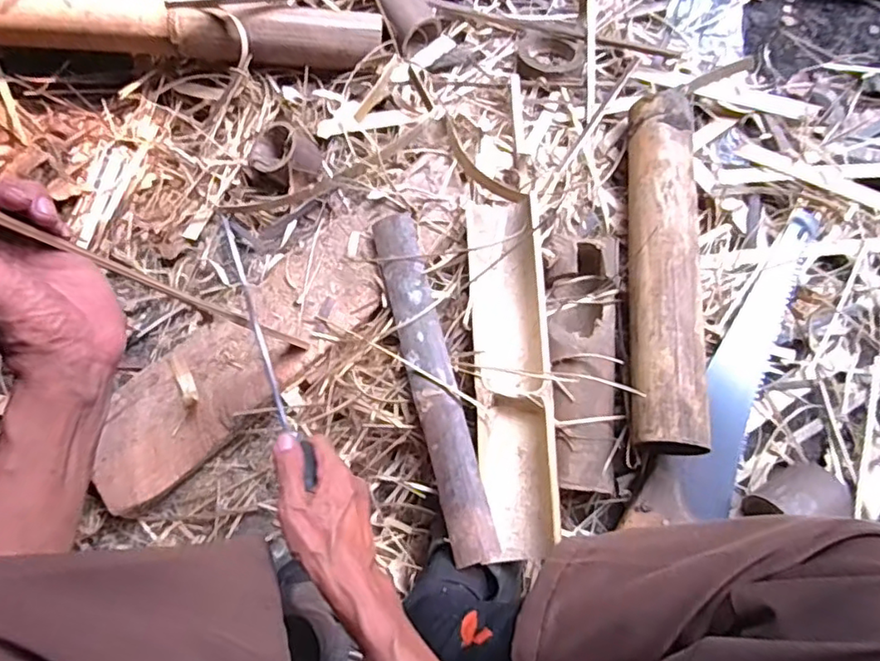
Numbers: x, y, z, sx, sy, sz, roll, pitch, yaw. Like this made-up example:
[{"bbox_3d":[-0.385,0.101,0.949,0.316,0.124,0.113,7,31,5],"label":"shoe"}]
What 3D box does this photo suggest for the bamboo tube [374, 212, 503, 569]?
[{"bbox_3d":[-0.009,0.050,0.652,0.048,0.042,0.383,-14,71,-4],"label":"bamboo tube"}]

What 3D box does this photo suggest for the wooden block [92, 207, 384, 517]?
[{"bbox_3d":[-0.224,0.021,0.701,0.154,0.043,0.431,41,77,13],"label":"wooden block"}]

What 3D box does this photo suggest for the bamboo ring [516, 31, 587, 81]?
[{"bbox_3d":[0.151,-0.374,0.821,0.092,0.029,0.078,9,71,4],"label":"bamboo ring"}]

